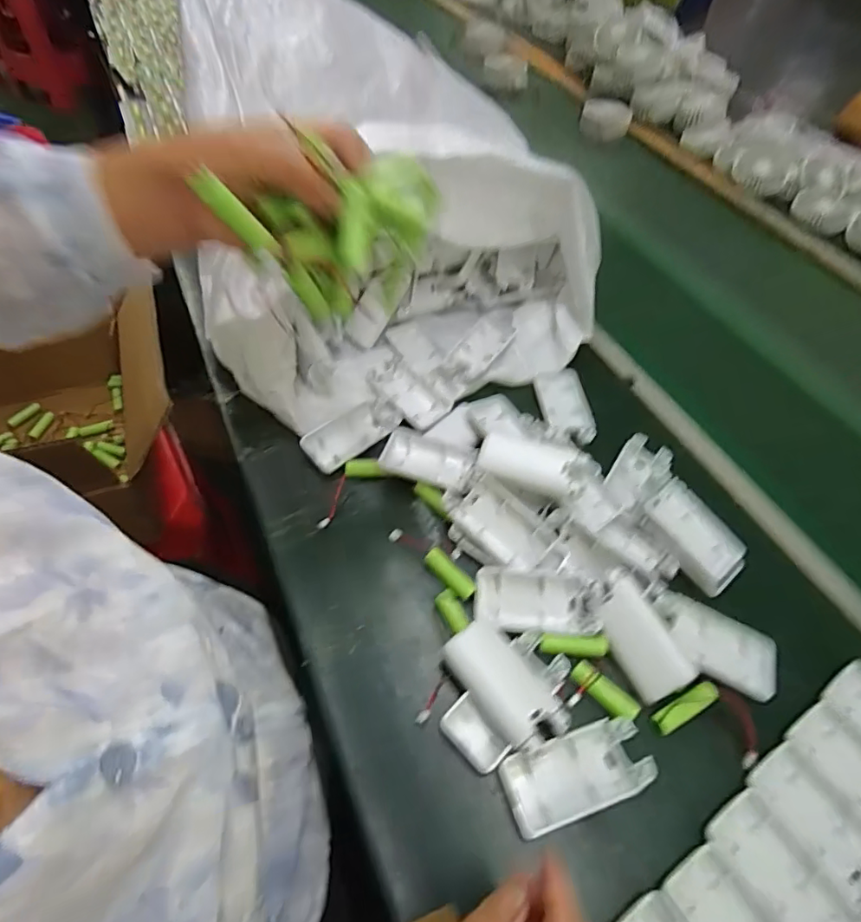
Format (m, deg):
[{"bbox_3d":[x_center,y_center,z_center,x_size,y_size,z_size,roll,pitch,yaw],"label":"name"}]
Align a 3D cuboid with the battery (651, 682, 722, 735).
[{"bbox_3d":[0.183,0.176,0.381,0.054,0.013,0.016,-22,58,-19],"label":"battery"}]

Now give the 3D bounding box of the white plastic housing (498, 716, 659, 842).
[{"bbox_3d":[0.098,0.208,0.354,0.098,0.010,0.046,-12,55,-13],"label":"white plastic housing"}]

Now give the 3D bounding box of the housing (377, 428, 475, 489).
[{"bbox_3d":[-0.002,-0.003,0.491,0.083,0.014,0.051,19,54,9],"label":"housing"}]

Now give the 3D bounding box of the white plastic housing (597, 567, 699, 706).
[{"bbox_3d":[0.154,0.128,0.396,0.044,0.014,0.088,-18,57,-17],"label":"white plastic housing"}]

